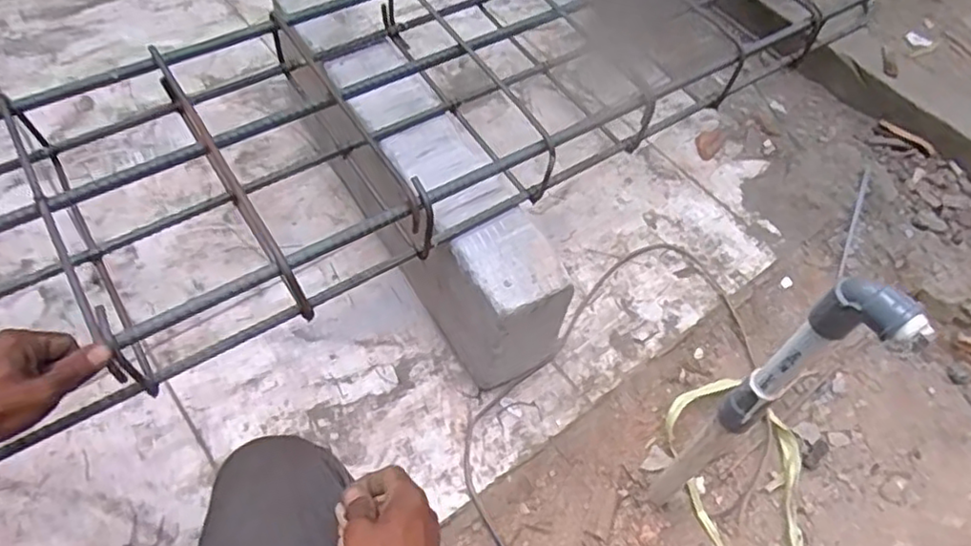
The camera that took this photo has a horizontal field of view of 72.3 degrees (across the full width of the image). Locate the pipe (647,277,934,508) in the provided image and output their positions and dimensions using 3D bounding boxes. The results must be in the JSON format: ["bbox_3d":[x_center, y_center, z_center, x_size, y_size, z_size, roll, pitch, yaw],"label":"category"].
[{"bbox_3d":[0.233,0.141,0.595,0.039,0.445,0.065,-30,64,-23],"label":"pipe"}]

